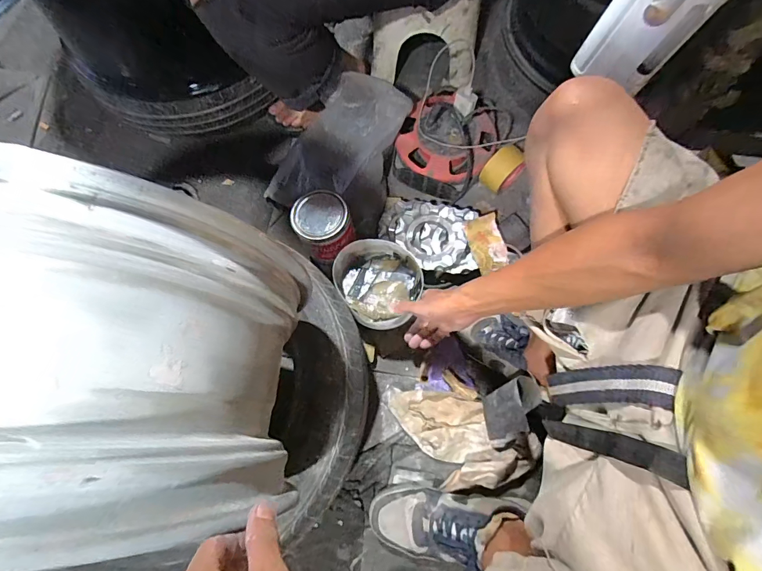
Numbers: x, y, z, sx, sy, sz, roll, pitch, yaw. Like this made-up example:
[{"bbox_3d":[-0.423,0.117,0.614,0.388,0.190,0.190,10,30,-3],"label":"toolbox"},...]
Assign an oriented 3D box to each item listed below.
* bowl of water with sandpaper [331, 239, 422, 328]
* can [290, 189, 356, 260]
[{"bbox_3d":[-0.007,-0.003,0.710,0.164,0.056,0.154,2,72,2],"label":"bowl of water with sandpaper"},{"bbox_3d":[-0.108,-0.114,0.720,0.093,0.088,0.093,0,71,1],"label":"can"}]

